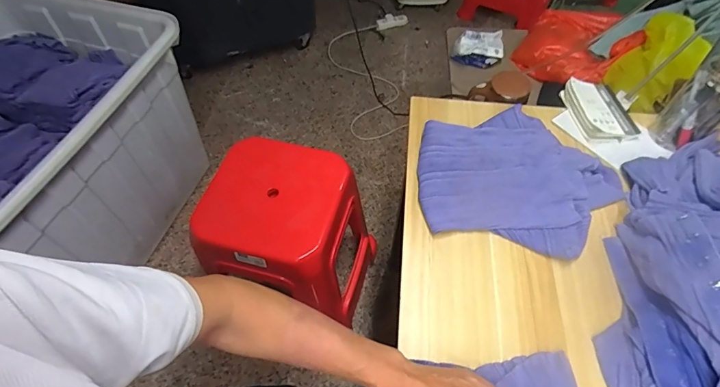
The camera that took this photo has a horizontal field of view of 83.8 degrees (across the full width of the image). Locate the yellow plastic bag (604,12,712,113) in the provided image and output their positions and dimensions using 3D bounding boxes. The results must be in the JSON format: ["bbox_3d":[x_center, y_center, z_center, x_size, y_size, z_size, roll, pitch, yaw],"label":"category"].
[{"bbox_3d":[0.658,-0.300,0.905,0.099,0.189,0.238,15,57,10],"label":"yellow plastic bag"}]

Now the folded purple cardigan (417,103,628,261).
[{"bbox_3d":[0.268,-0.036,0.693,0.326,0.034,0.272,11,57,8],"label":"folded purple cardigan"}]

